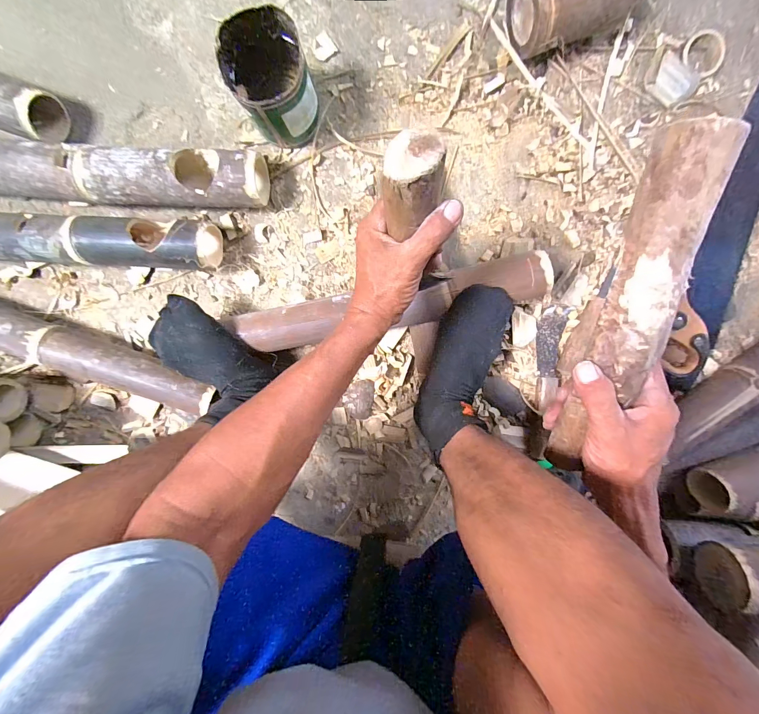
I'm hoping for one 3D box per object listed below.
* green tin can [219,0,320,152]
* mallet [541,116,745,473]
[{"bbox_3d":[-0.133,-0.344,0.441,0.095,0.124,0.095,0,99,2],"label":"green tin can"},{"bbox_3d":[0.198,-0.024,0.275,0.055,0.037,0.279,10,113,2],"label":"mallet"}]

